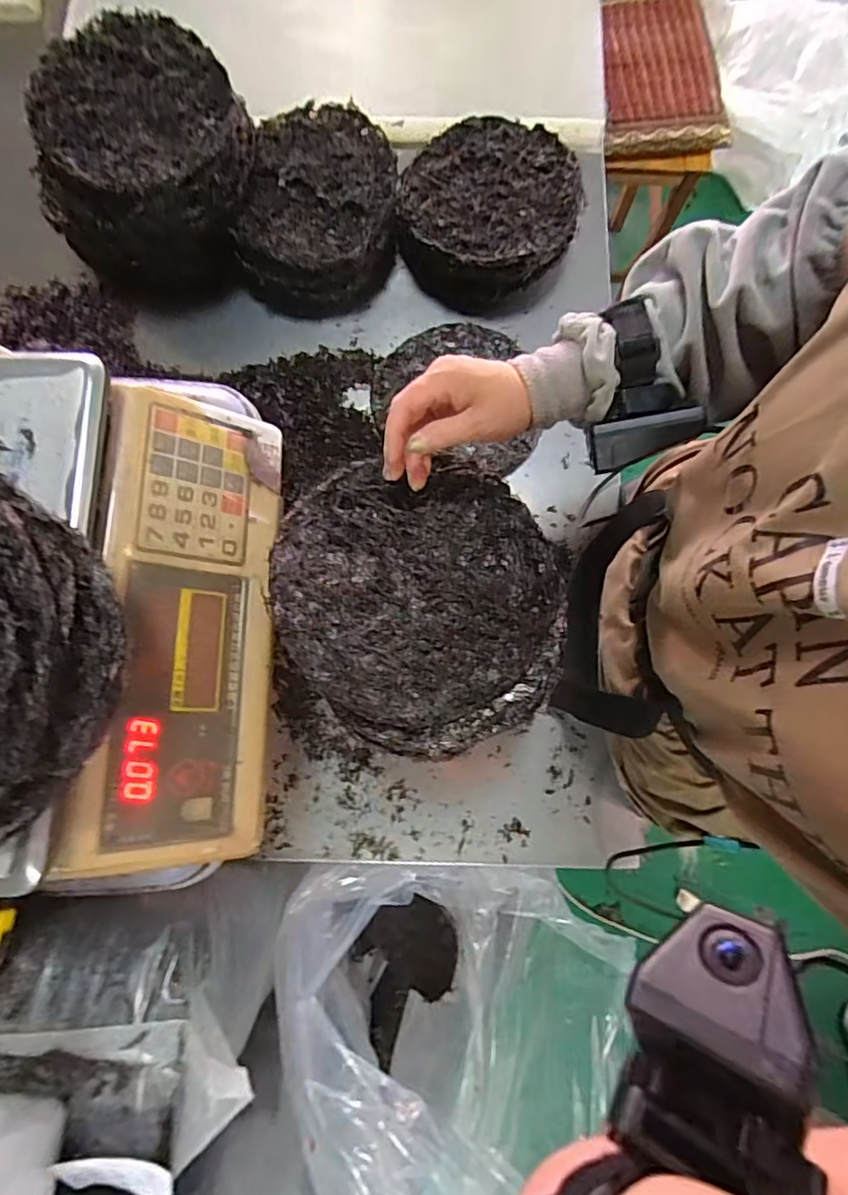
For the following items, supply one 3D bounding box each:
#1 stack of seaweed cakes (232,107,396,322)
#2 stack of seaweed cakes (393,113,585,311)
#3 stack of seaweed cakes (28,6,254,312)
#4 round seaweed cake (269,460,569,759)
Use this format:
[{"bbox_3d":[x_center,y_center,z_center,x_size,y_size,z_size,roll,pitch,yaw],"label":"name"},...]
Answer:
[{"bbox_3d":[-0.126,-0.457,0.654,0.186,0.094,0.195,2,79,1],"label":"stack of seaweed cakes"},{"bbox_3d":[0.076,-0.454,0.652,0.193,0.081,0.196,43,82,8],"label":"stack of seaweed cakes"},{"bbox_3d":[-0.298,-0.479,0.619,0.196,0.157,0.202,17,79,4],"label":"stack of seaweed cakes"},{"bbox_3d":[-0.003,-0.004,0.389,0.187,0.027,0.217,-36,80,-7],"label":"round seaweed cake"}]

